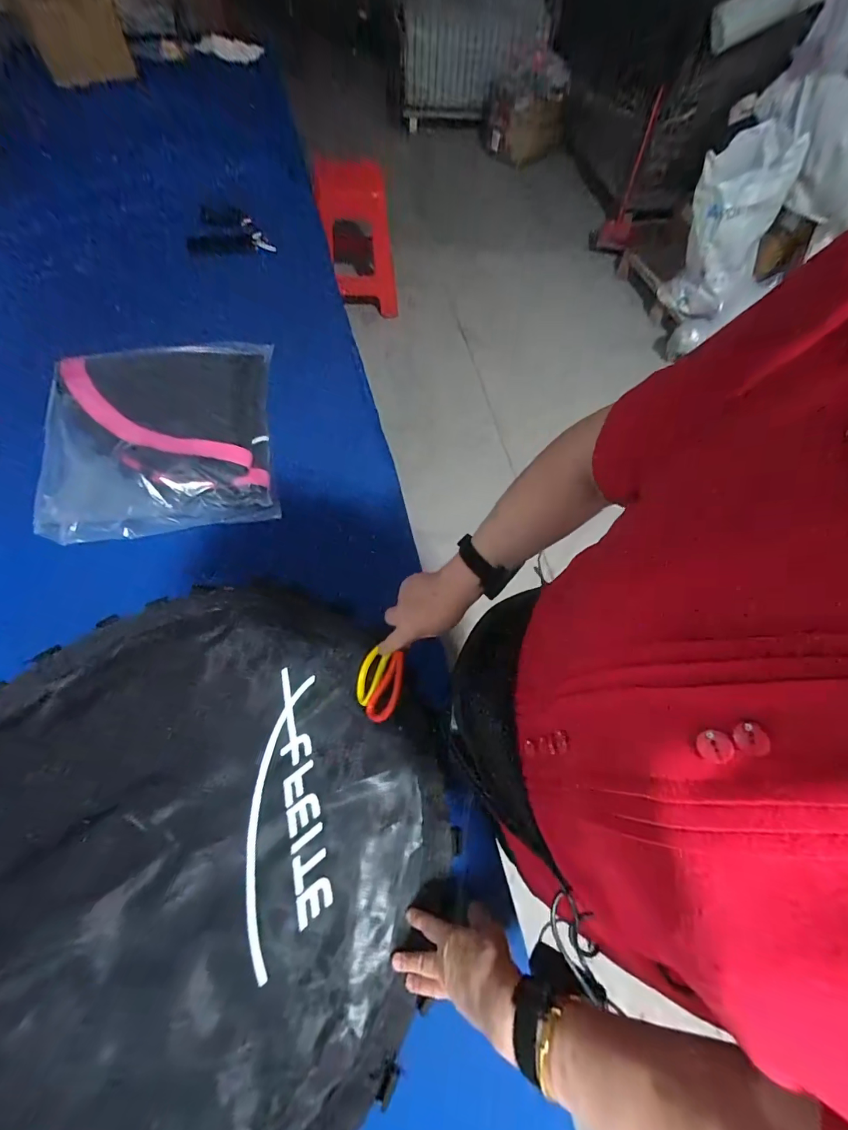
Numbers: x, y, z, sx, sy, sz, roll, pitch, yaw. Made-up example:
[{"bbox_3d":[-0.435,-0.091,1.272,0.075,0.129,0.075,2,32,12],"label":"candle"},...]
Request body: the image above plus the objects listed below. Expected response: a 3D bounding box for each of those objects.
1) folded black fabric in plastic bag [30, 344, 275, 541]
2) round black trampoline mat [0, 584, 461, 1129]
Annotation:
[{"bbox_3d":[-0.535,-0.256,0.863,0.447,0.085,0.389,-7,64,-8],"label":"folded black fabric in plastic bag"},{"bbox_3d":[-0.352,0.392,0.573,0.761,0.064,0.712,1,64,-2],"label":"round black trampoline mat"}]

